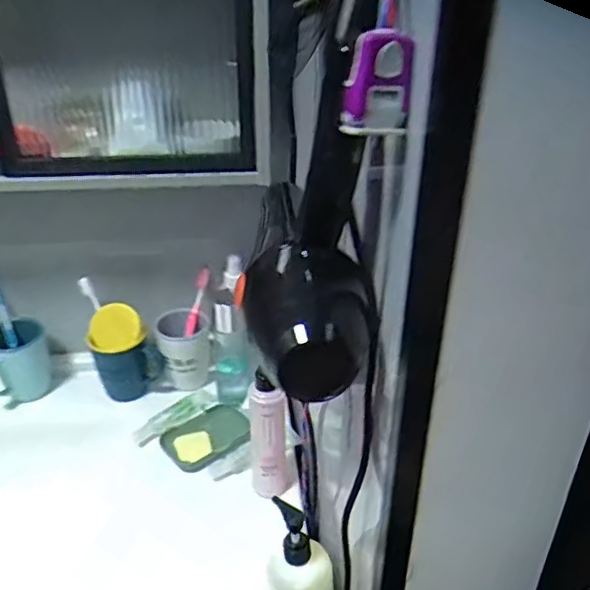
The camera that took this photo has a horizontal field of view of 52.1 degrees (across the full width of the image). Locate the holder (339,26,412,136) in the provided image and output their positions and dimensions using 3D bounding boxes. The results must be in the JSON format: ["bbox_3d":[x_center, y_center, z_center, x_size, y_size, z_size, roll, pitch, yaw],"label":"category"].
[{"bbox_3d":[0.042,-0.108,0.308,0.034,0.048,0.019,4,29,6],"label":"holder"}]

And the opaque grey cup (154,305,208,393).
[{"bbox_3d":[-0.173,0.083,0.949,0.075,0.105,0.081,0,28,0],"label":"opaque grey cup"}]

